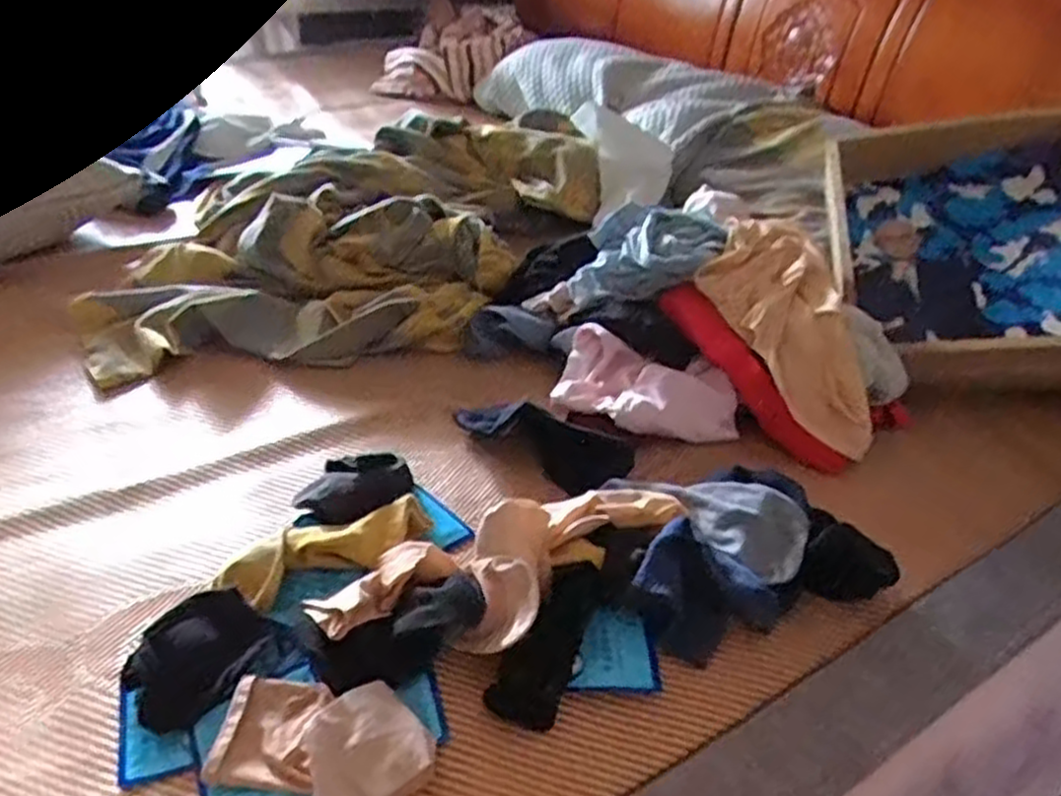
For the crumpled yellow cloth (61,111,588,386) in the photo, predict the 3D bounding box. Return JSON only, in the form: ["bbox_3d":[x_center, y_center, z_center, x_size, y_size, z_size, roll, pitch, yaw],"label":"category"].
[{"bbox_3d":[-0.211,-0.246,1.033,0.660,0.107,0.537,-6,37,-11],"label":"crumpled yellow cloth"}]

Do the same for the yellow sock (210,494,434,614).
[{"bbox_3d":[-0.158,0.124,0.606,0.168,0.034,0.054,-15,40,-21],"label":"yellow sock"}]

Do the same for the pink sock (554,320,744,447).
[{"bbox_3d":[0.114,-0.006,0.763,0.179,0.047,0.113,11,37,11],"label":"pink sock"}]

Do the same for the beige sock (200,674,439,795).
[{"bbox_3d":[-0.130,0.221,0.492,0.138,0.025,0.081,12,38,13],"label":"beige sock"}]

